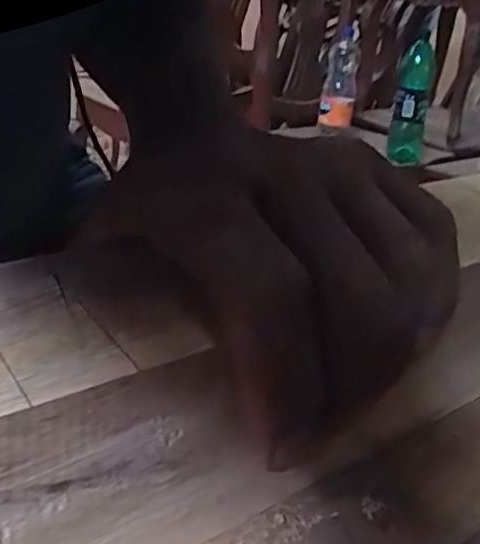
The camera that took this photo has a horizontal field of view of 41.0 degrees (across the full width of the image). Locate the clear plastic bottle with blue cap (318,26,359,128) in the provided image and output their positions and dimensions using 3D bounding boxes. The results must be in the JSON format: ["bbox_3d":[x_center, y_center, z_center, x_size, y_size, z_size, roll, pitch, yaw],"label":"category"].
[{"bbox_3d":[0.282,-0.538,1.798,0.088,0.269,0.099,8,2,0],"label":"clear plastic bottle with blue cap"}]

